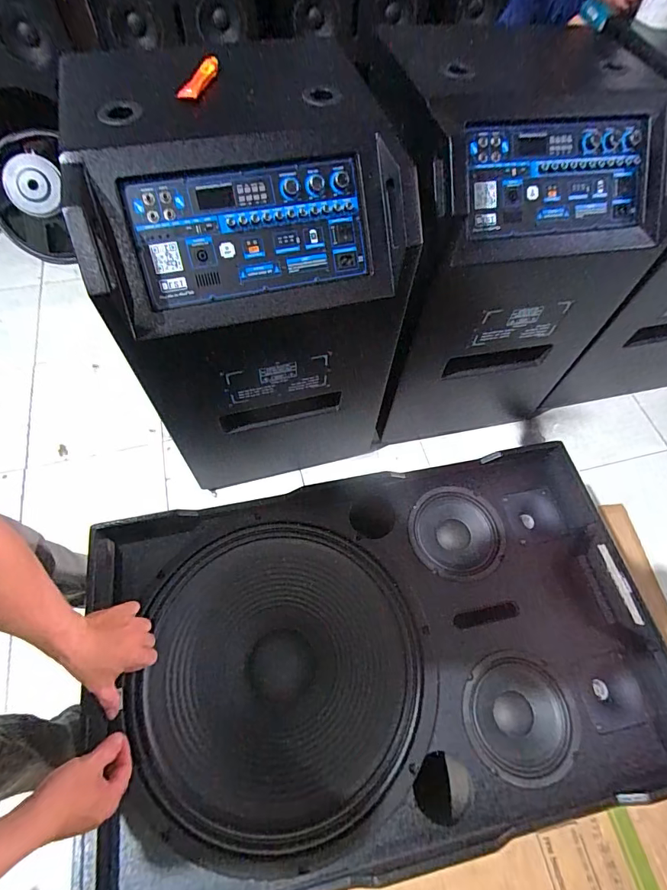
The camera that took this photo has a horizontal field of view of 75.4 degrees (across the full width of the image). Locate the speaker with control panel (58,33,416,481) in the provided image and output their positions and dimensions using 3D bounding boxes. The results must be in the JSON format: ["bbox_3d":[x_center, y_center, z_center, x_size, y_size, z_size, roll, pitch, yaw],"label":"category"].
[{"bbox_3d":[-0.153,-0.284,0.991,0.513,0.788,0.375,-13,63,-9],"label":"speaker with control panel"}]

